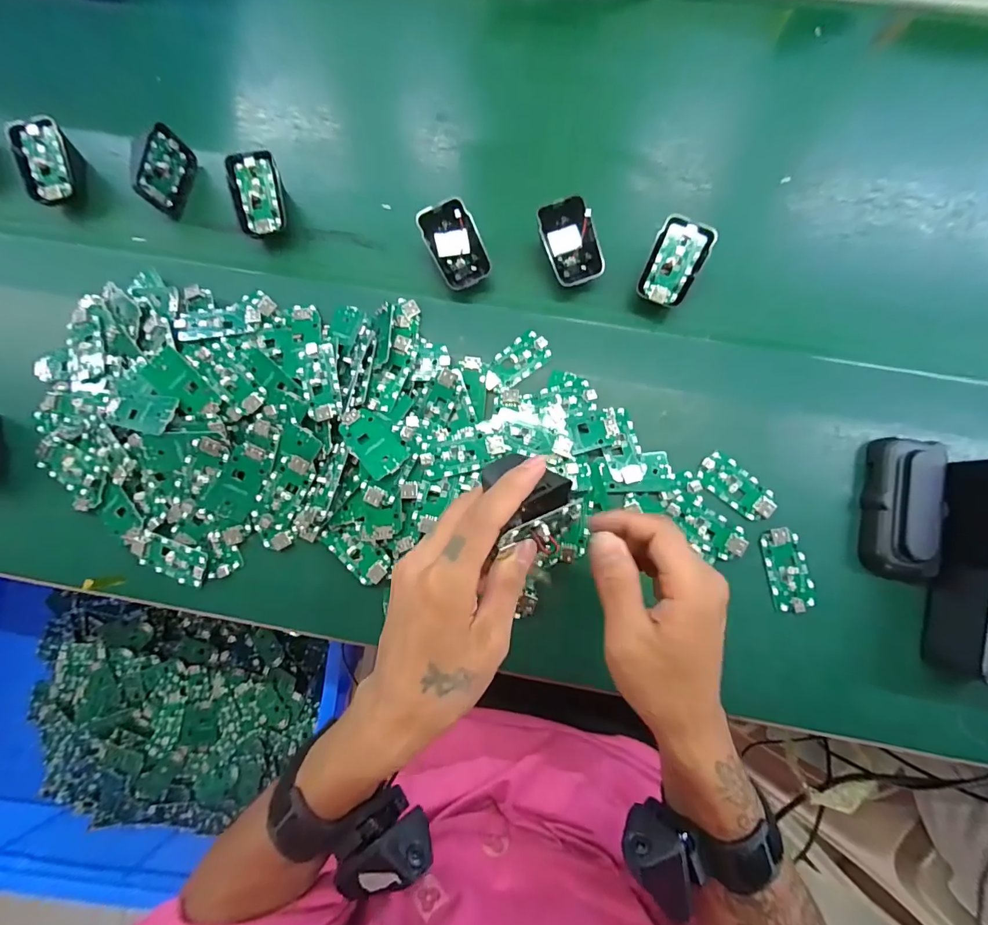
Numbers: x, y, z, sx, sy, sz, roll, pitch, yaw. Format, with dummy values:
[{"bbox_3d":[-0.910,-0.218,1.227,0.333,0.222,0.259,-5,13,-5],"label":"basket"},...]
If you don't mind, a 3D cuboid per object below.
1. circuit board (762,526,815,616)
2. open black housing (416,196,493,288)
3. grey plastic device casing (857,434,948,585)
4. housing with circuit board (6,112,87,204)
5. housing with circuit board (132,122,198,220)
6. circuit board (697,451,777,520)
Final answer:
[{"bbox_3d":[0.232,0.085,0.357,0.031,0.007,0.064,-10,79,-1],"label":"circuit board"},{"bbox_3d":[-0.033,-0.189,0.391,0.042,0.012,0.069,-25,107,6],"label":"open black housing"},{"bbox_3d":[0.318,0.034,0.348,0.047,0.028,0.108,7,79,2],"label":"grey plastic device casing"},{"bbox_3d":[-0.417,-0.276,0.427,0.045,0.048,0.070,1,79,1],"label":"housing with circuit board"},{"bbox_3d":[-0.306,-0.270,0.420,0.020,0.051,0.073,11,79,3],"label":"housing with circuit board"},{"bbox_3d":[0.198,0.020,0.366,0.064,0.004,0.032,37,82,7],"label":"circuit board"}]

